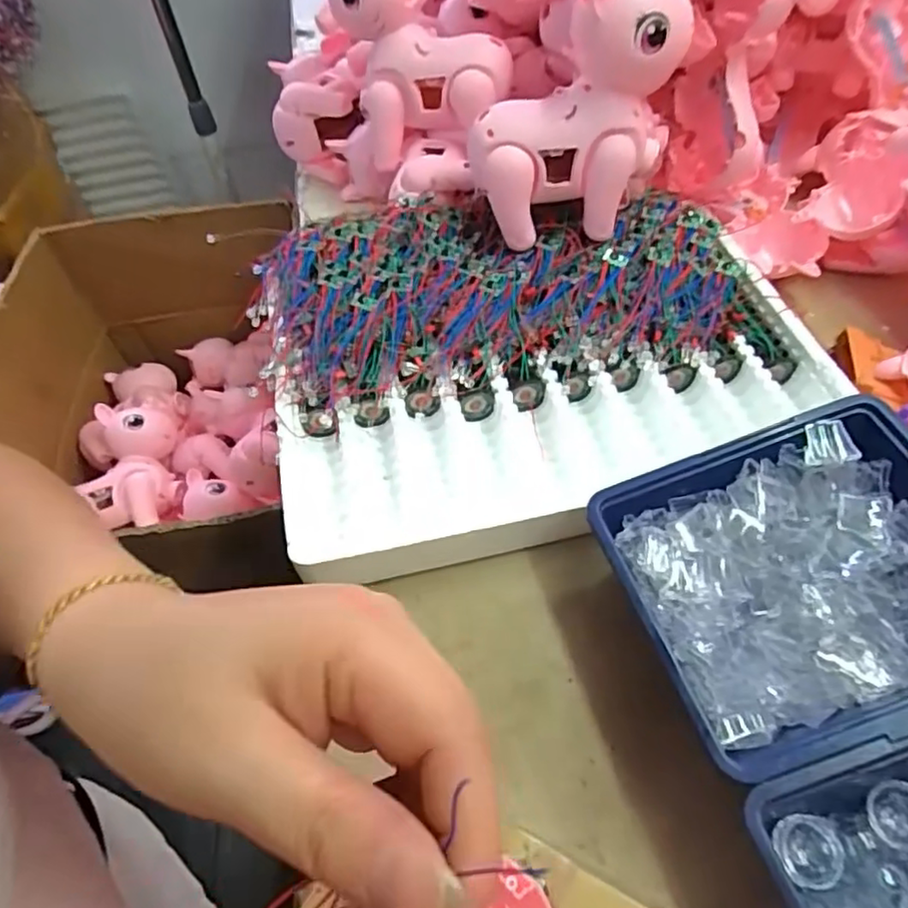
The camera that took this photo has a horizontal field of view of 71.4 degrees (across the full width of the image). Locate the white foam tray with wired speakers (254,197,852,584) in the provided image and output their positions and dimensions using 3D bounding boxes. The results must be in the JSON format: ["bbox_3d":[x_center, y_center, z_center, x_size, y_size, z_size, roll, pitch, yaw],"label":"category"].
[{"bbox_3d":[0.051,-0.076,0.426,0.347,0.072,0.236,-14,55,-6],"label":"white foam tray with wired speakers"}]

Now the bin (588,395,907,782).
[{"bbox_3d":[0.167,0.064,0.311,0.165,0.067,0.140,-16,55,-7],"label":"bin"}]

